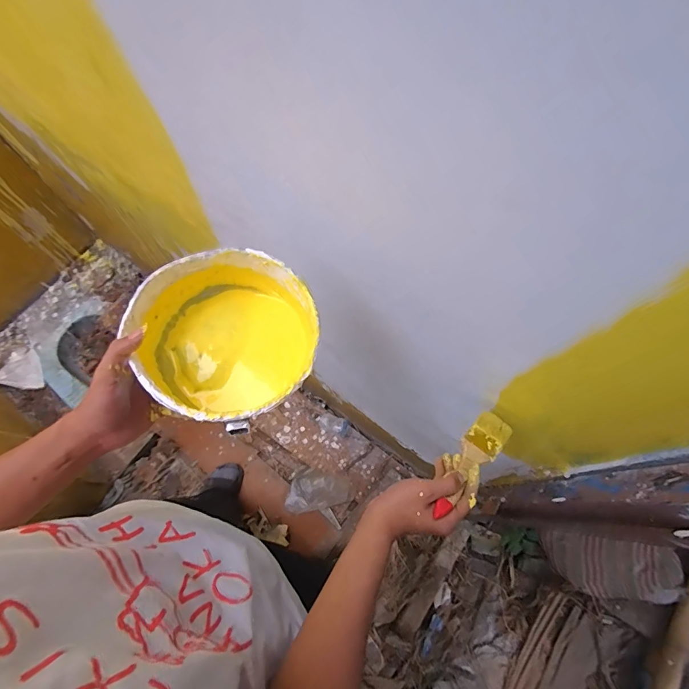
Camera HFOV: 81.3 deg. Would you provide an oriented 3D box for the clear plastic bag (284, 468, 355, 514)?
[{"bbox_3d":[-0.082,0.459,1.281,0.211,0.032,0.118,-8,68,-1],"label":"clear plastic bag"}]

